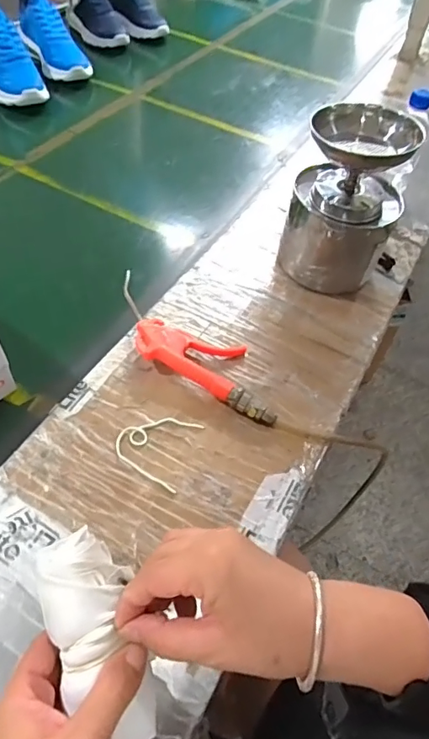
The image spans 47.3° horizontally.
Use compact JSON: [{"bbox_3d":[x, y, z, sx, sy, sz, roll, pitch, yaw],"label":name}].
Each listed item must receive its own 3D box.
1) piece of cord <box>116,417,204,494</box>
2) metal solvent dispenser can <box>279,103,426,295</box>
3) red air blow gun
[{"bbox_3d":[-0.060,0.076,0.496,0.074,0.007,0.076,19,53,7],"label":"piece of cord"},{"bbox_3d":[0.164,-0.205,0.621,0.125,0.211,0.121,3,53,-5],"label":"metal solvent dispenser can"},{"bbox_3d":[-0.022,-0.023,0.568,0.232,0.033,0.102,24,54,11],"label":"red air blow gun"}]

